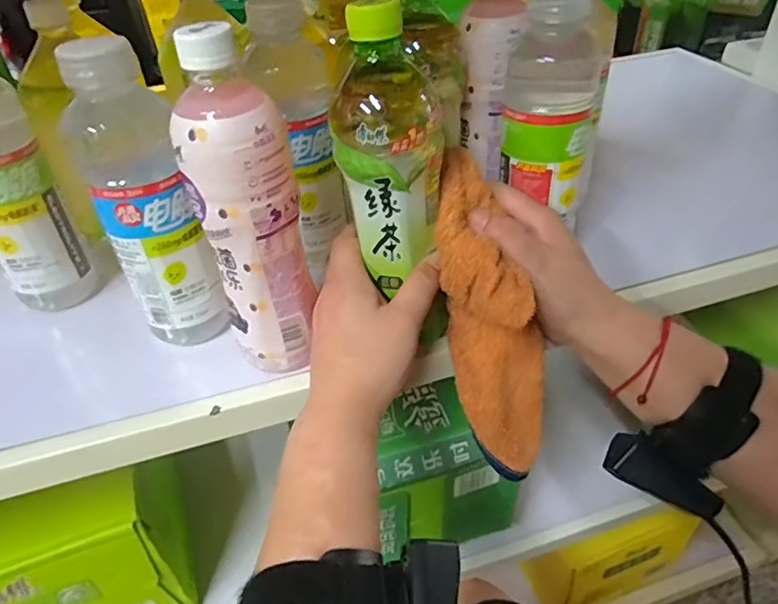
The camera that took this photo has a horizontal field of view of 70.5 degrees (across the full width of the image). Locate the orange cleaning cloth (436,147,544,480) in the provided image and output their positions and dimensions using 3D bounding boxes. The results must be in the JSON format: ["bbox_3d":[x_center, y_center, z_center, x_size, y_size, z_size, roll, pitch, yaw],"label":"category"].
[{"bbox_3d":[0.070,0.020,0.363,0.054,0.223,0.067,-22,20,-21],"label":"orange cleaning cloth"}]

